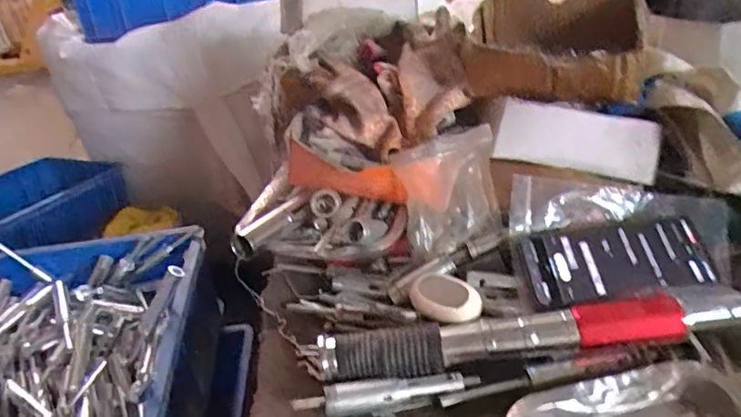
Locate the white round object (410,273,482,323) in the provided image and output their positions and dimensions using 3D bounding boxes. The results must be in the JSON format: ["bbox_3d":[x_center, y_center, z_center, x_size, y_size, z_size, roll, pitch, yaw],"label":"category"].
[{"bbox_3d":[0.066,0.080,0.484,0.064,0.017,0.043,19,56,26],"label":"white round object"}]

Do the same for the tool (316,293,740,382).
[{"bbox_3d":[0.155,0.108,0.460,0.402,0.042,0.042,-6,33,0],"label":"tool"}]

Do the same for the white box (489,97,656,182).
[{"bbox_3d":[0.215,-0.071,0.563,0.169,0.061,0.021,9,18,-2],"label":"white box"}]

